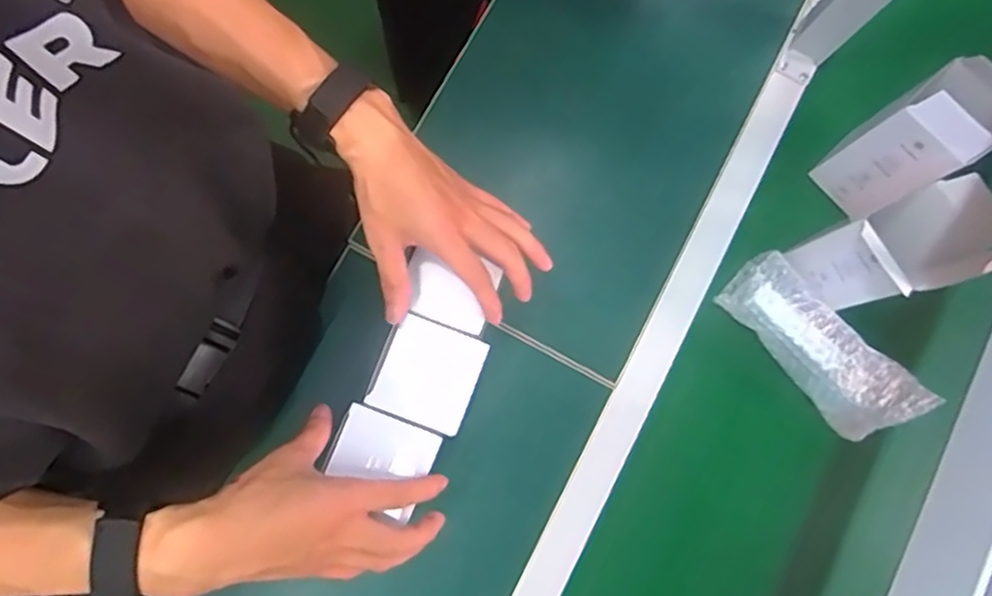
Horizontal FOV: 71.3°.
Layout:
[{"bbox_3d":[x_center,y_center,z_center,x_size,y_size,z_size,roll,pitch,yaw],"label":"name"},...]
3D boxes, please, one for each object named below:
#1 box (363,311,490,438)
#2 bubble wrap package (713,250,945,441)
[{"bbox_3d":[-0.051,0.056,0.505,0.070,0.015,0.072,20,75,5],"label":"box"},{"bbox_3d":[0.315,0.050,0.671,0.208,0.067,0.072,43,78,11],"label":"bubble wrap package"}]

